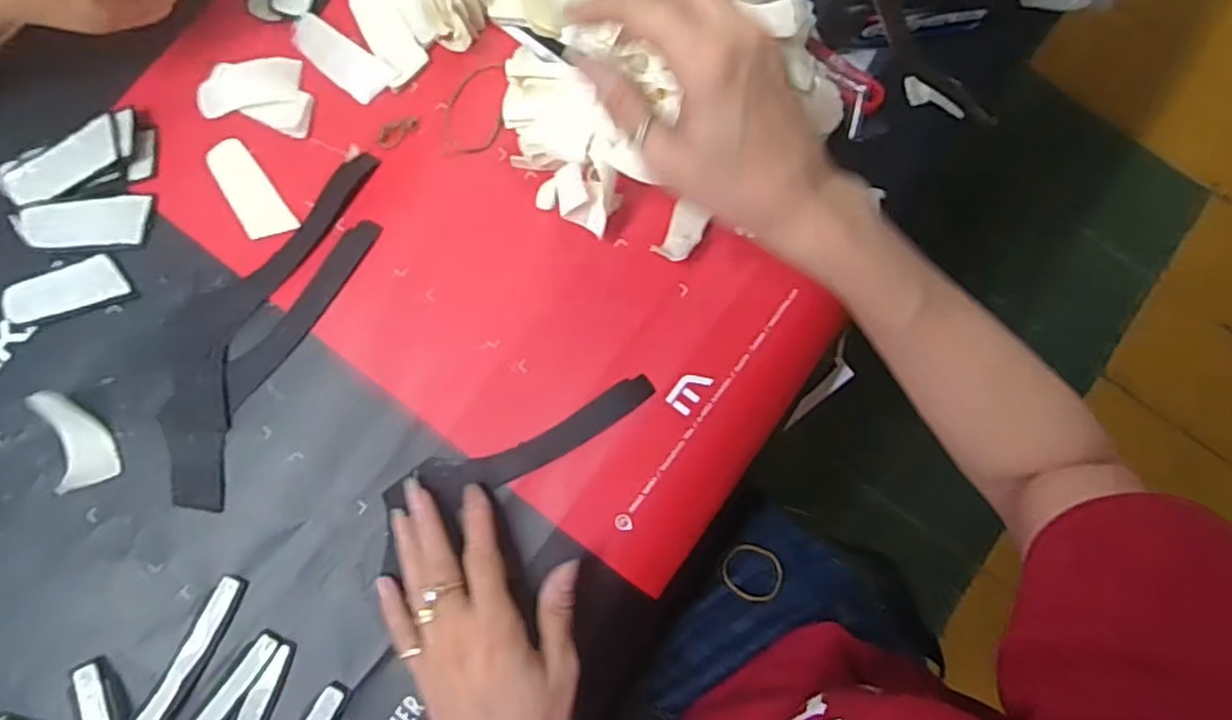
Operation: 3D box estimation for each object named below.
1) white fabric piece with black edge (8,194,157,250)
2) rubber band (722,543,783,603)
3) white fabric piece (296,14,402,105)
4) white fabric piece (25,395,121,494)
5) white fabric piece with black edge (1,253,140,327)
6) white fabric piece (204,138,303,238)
[{"bbox_3d":[-0.320,-0.084,0.425,0.074,0.008,0.031,-6,84,-4],"label":"white fabric piece with black edge"},{"bbox_3d":[0.107,0.163,0.545,0.045,0.009,0.046,-5,46,5],"label":"rubber band"},{"bbox_3d":[-0.172,-0.188,0.440,0.067,0.004,0.028,33,83,1],"label":"white fabric piece"},{"bbox_3d":[-0.308,0.044,0.402,0.032,0.016,0.055,-15,84,-5],"label":"white fabric piece"},{"bbox_3d":[-0.330,-0.042,0.424,0.074,0.004,0.032,-16,84,-5],"label":"white fabric piece with black edge"},{"bbox_3d":[-0.225,-0.105,0.431,0.028,0.004,0.069,-32,86,-6],"label":"white fabric piece"}]

